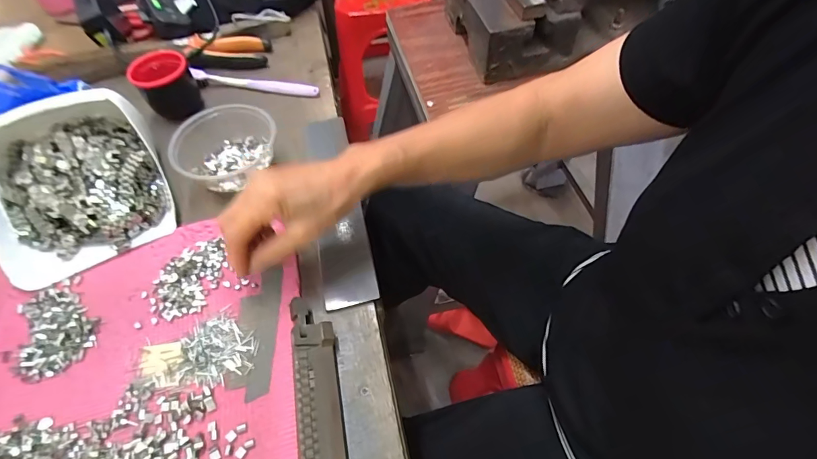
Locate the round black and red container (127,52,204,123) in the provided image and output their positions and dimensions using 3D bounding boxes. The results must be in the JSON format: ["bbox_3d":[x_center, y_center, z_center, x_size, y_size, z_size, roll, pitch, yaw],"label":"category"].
[{"bbox_3d":[-0.301,-0.178,0.512,0.066,0.071,0.056,-36,62,-20],"label":"round black and red container"}]

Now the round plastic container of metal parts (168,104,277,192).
[{"bbox_3d":[-0.195,-0.086,0.439,0.107,0.048,0.091,-24,59,-13],"label":"round plastic container of metal parts"}]

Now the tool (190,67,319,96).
[{"bbox_3d":[-0.205,-0.196,0.538,0.171,0.014,0.021,5,56,7],"label":"tool"}]

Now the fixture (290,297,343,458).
[{"bbox_3d":[-0.052,0.188,0.264,0.031,0.013,0.307,-10,57,-7],"label":"fixture"}]

